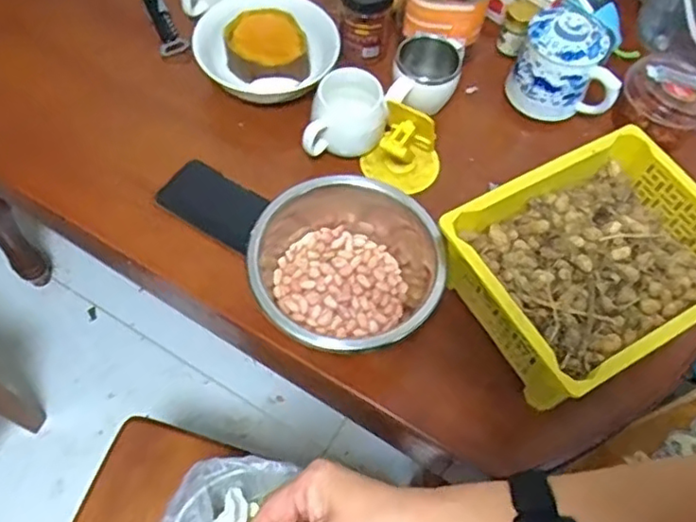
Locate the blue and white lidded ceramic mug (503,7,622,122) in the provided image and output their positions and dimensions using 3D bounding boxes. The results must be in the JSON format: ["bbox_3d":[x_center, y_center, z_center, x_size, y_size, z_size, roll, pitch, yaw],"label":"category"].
[{"bbox_3d":[0.283,-0.249,0.819,0.129,0.121,0.097,19,61,7],"label":"blue and white lidded ceramic mug"}]

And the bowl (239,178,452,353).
[{"bbox_3d":[-0.005,0.002,0.676,0.195,0.097,0.184,2,60,-3],"label":"bowl"}]

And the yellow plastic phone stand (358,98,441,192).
[{"bbox_3d":[0.072,-0.145,0.764,0.087,0.100,0.086,31,63,13],"label":"yellow plastic phone stand"}]

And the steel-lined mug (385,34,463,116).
[{"bbox_3d":[0.100,-0.234,0.820,0.085,0.081,0.120,12,60,3],"label":"steel-lined mug"}]

